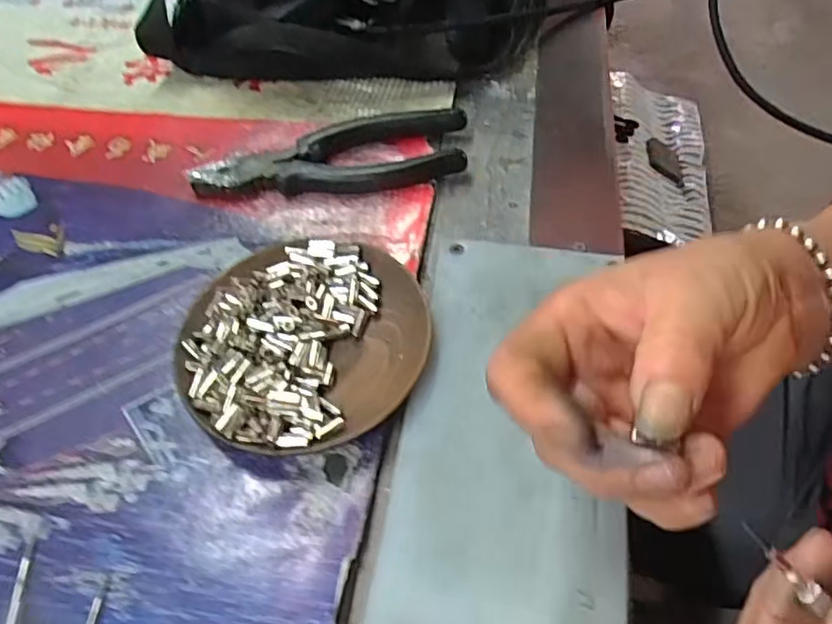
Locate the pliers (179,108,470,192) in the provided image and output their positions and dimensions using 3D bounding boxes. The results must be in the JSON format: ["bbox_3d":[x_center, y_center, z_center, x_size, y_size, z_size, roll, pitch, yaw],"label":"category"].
[{"bbox_3d":[-0.049,-0.090,0.371,0.163,0.016,0.053,-12,55,-6],"label":"pliers"}]

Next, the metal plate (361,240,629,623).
[{"bbox_3d":[0.041,0.046,0.270,0.093,0.007,0.197,6,55,8],"label":"metal plate"}]

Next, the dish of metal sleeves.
[{"bbox_3d":[-0.053,0.013,0.294,0.109,0.020,0.114,-1,54,1],"label":"dish of metal sleeves"}]

